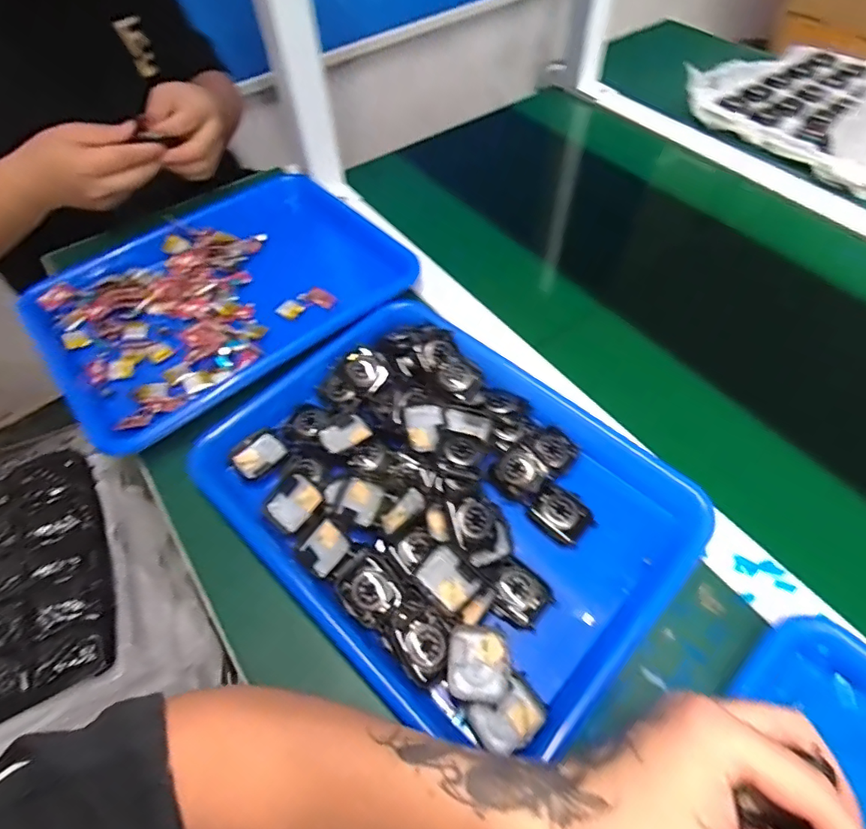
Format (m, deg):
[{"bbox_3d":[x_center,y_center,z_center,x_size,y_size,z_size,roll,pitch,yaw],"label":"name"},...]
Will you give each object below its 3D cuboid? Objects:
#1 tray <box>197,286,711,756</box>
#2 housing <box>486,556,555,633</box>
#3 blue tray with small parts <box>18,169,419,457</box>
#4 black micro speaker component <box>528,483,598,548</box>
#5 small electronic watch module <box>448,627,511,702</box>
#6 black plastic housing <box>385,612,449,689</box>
[{"bbox_3d":[0.004,0.055,0.396,0.337,0.038,0.254,33,64,23],"label":"tray"},{"bbox_3d":[0.056,0.119,0.353,0.042,0.016,0.037,34,64,23],"label":"housing"},{"bbox_3d":[-0.217,-0.131,0.543,0.346,0.033,0.275,-36,61,-19],"label":"blue tray with small parts"},{"bbox_3d":[0.098,0.076,0.397,0.042,0.013,0.037,35,65,24],"label":"black micro speaker component"},{"bbox_3d":[0.029,0.157,0.330,0.037,0.009,0.041,1,56,4],"label":"small electronic watch module"},{"bbox_3d":[-0.008,0.145,0.333,0.032,0.010,0.045,-34,60,-18],"label":"black plastic housing"}]

